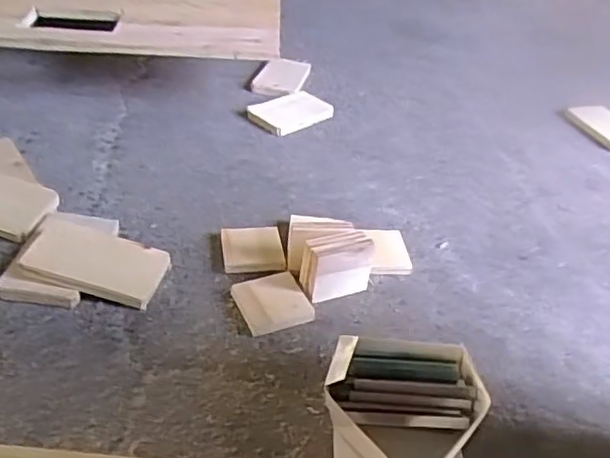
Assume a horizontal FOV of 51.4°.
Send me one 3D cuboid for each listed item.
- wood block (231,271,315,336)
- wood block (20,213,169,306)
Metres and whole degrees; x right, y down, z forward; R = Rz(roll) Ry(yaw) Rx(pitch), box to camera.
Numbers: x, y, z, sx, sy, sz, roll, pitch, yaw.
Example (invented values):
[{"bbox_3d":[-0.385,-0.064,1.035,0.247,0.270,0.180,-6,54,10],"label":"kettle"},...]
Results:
[{"bbox_3d":[-0.036,0.083,0.729,0.075,0.012,0.075,-15,54,-22],"label":"wood block"},{"bbox_3d":[-0.249,0.033,0.738,0.169,0.020,0.092,22,39,-2],"label":"wood block"}]

